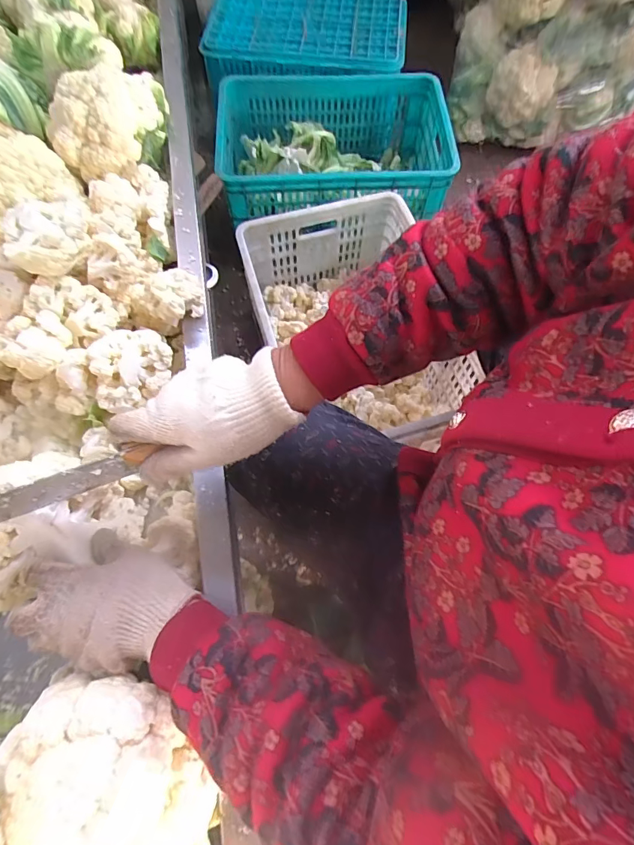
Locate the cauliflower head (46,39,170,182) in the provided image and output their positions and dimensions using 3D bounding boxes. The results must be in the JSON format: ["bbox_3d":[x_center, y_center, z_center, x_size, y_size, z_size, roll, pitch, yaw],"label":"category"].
[{"bbox_3d":[-0.309,-0.451,0.629,0.141,0.095,0.177,9,68,2],"label":"cauliflower head"}]

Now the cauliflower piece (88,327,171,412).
[{"bbox_3d":[-0.210,-0.066,0.488,0.081,0.053,0.099,-3,68,-3],"label":"cauliflower piece"}]

